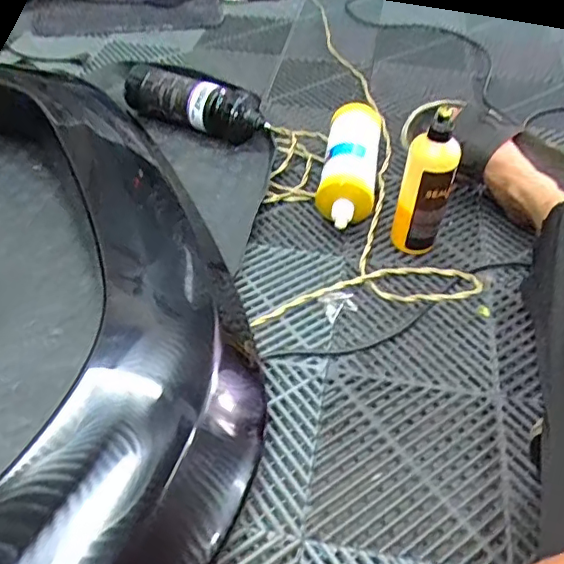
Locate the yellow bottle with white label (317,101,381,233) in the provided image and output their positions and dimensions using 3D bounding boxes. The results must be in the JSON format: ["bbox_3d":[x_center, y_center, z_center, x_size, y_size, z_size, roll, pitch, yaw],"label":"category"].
[{"bbox_3d":[0.105,-0.177,0.886,0.084,0.097,0.244,8,48,5],"label":"yellow bottle with white label"}]

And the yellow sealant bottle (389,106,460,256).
[{"bbox_3d":[0.191,-0.121,0.768,0.065,0.212,0.055,17,50,13],"label":"yellow sealant bottle"}]

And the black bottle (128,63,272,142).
[{"bbox_3d":[-0.152,-0.313,0.990,0.279,0.063,0.071,20,51,15],"label":"black bottle"}]

